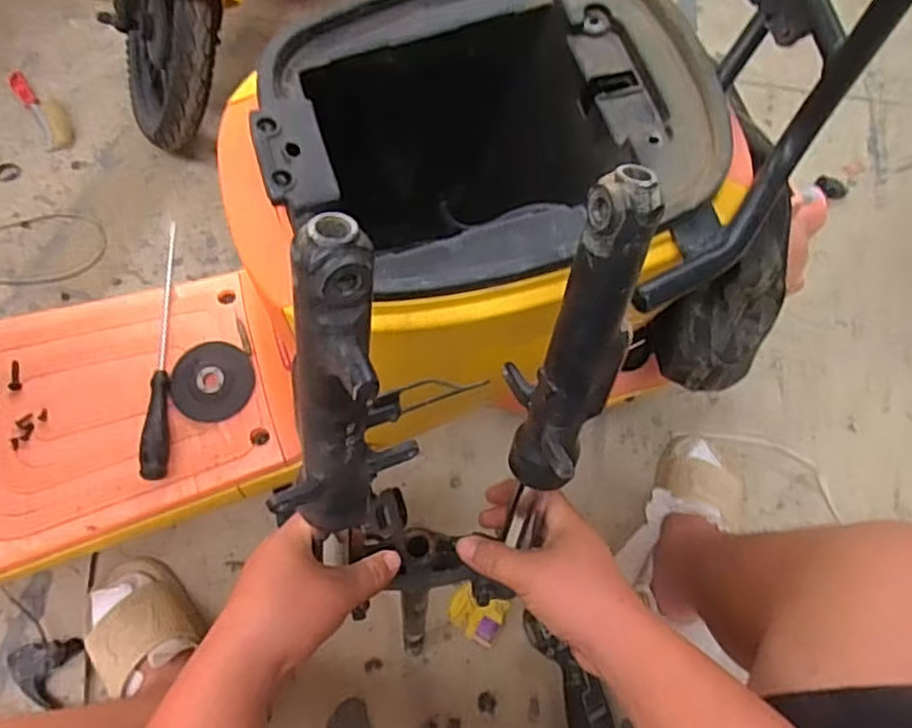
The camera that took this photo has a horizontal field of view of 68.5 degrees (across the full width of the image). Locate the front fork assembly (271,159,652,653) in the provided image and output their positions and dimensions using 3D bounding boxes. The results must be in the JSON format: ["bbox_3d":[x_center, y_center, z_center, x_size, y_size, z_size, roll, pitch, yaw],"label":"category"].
[{"bbox_3d":[0.000,0.069,0.428,0.187,0.408,0.076,-18,61,-15],"label":"front fork assembly"}]

